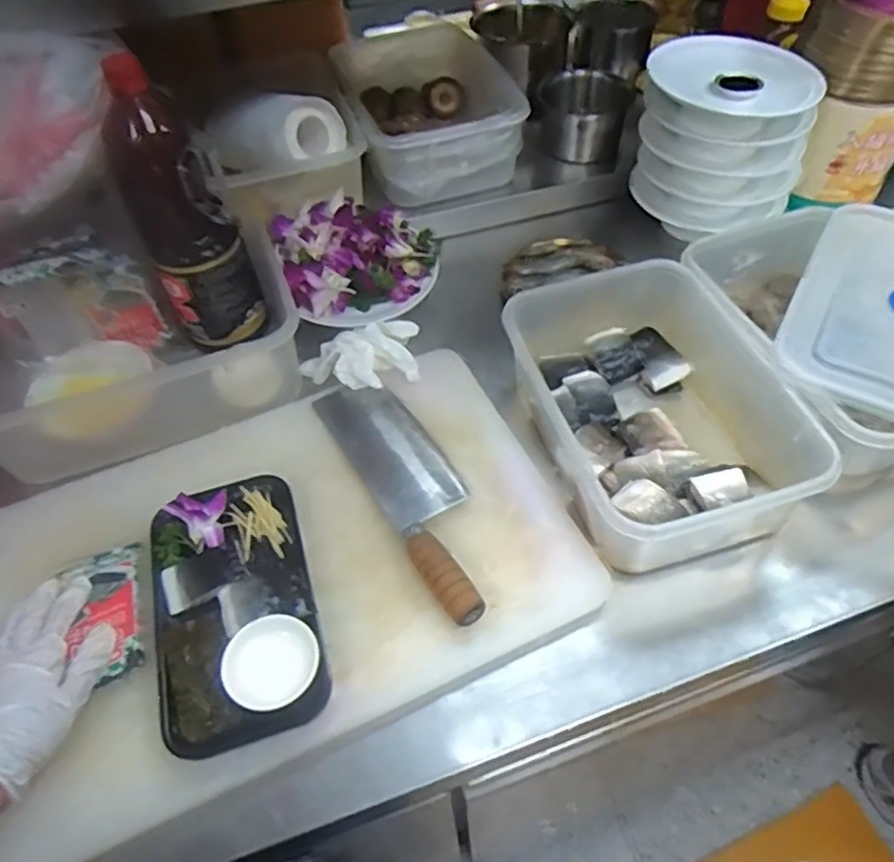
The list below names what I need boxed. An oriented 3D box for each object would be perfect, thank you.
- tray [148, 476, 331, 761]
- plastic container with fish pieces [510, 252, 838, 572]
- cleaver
[{"bbox_3d":[-0.183,0.145,0.581,0.130,0.040,0.228,-15,53,-9],"label":"tray"},{"bbox_3d":[0.198,-0.022,0.682,0.204,0.119,0.304,-16,53,-9],"label":"plastic container with fish pieces"},{"bbox_3d":[-0.035,0.045,0.661,0.083,0.029,0.301,-26,55,-16],"label":"cleaver"}]

